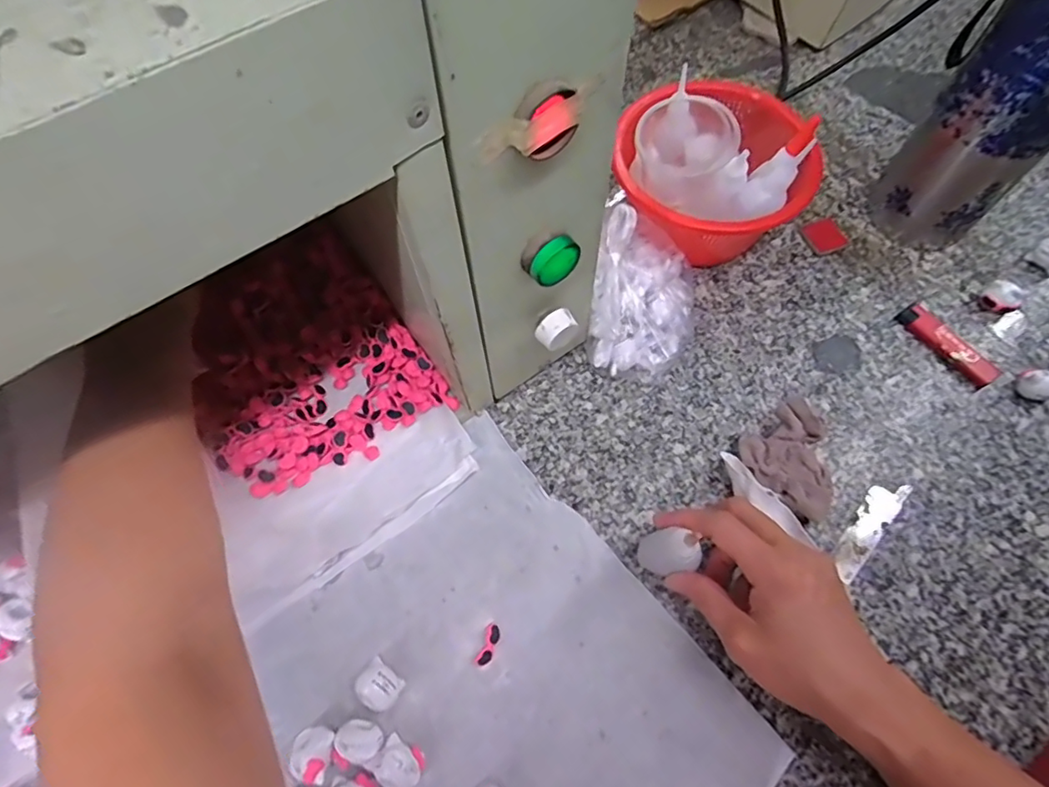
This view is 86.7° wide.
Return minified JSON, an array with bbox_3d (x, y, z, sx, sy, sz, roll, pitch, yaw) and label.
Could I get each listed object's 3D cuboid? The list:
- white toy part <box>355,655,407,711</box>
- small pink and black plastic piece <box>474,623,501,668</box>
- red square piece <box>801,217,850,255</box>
[{"bbox_3d":[-0.084,0.168,0.320,0.025,0.015,0.020,36,71,15],"label":"white toy part"},{"bbox_3d":[-0.022,0.151,0.335,0.010,0.004,0.024,17,66,10],"label":"small pink and black plastic piece"},{"bbox_3d":[0.251,-0.132,0.462,0.030,0.004,0.029,-18,67,-7],"label":"red square piece"}]

